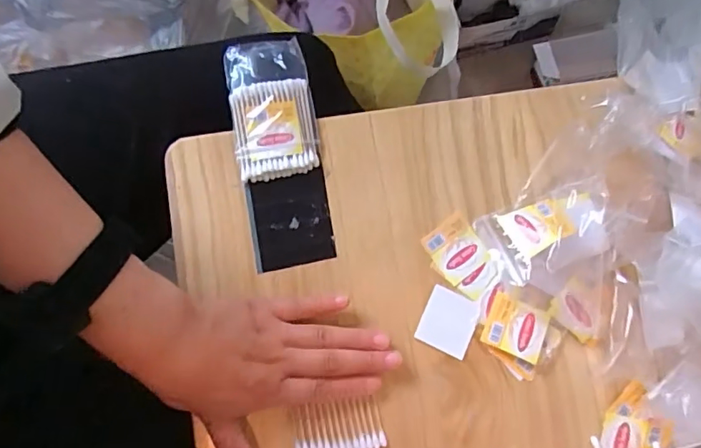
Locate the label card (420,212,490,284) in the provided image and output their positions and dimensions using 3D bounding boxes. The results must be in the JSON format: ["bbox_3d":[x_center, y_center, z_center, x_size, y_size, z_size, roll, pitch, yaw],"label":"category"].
[{"bbox_3d":[0.079,0.019,0.391,0.038,0.006,0.043,-35,82,-9],"label":"label card"}]

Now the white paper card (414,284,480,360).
[{"bbox_3d":[0.072,0.072,0.380,0.039,0.004,0.043,23,78,2],"label":"white paper card"}]

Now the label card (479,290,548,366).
[{"bbox_3d":[0.120,0.075,0.376,0.043,0.007,0.039,23,78,3],"label":"label card"}]

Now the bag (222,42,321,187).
[{"bbox_3d":[-0.061,-0.090,0.400,0.062,0.014,0.110,-10,79,-5],"label":"bag"}]

